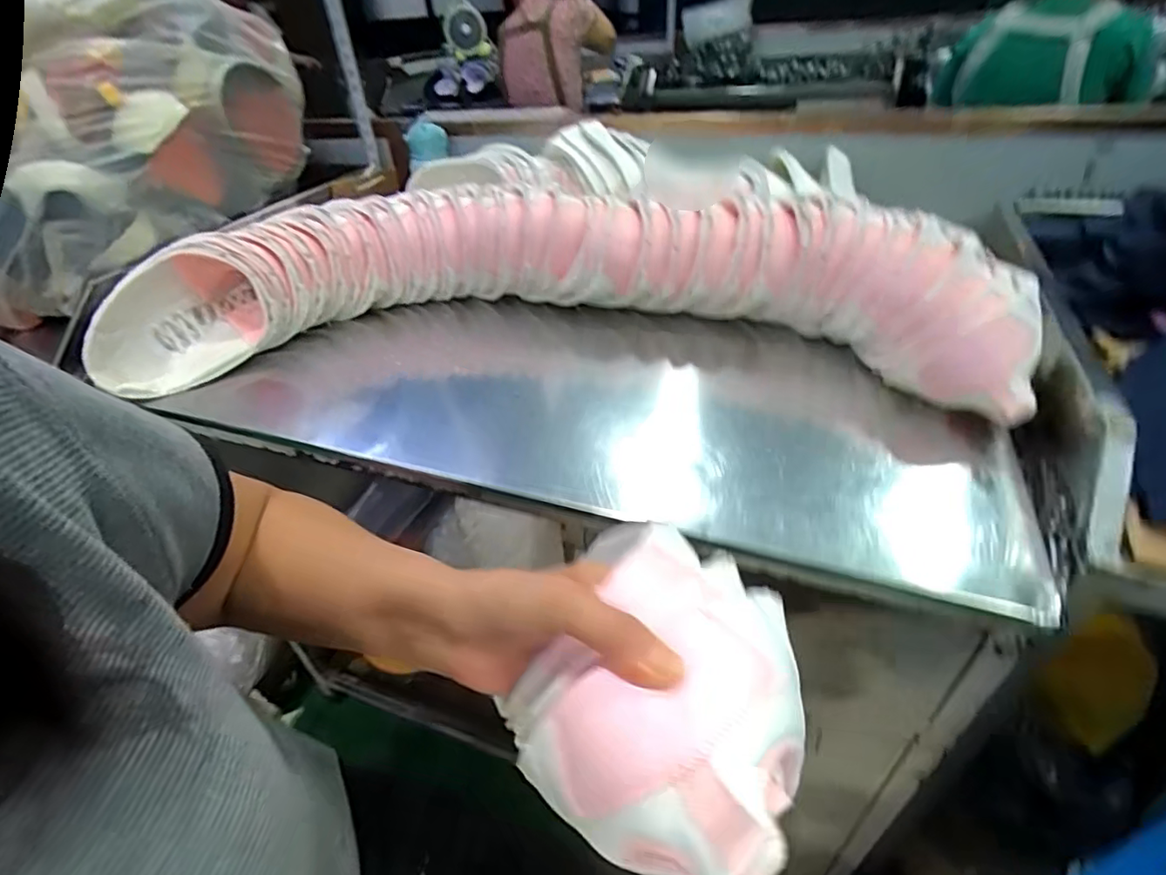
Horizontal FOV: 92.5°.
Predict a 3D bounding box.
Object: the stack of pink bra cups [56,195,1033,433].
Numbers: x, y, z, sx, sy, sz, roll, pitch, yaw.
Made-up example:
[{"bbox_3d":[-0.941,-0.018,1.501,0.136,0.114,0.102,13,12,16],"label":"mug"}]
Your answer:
[{"bbox_3d":[-0.068,-0.172,0.675,1.012,0.135,0.358,0,39,8],"label":"stack of pink bra cups"}]

